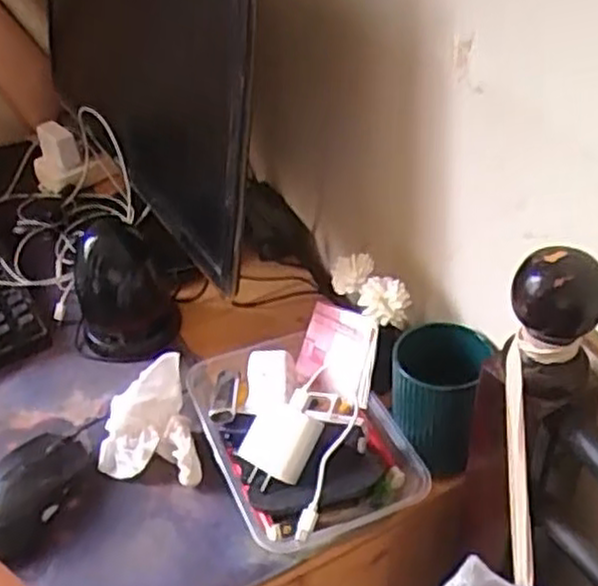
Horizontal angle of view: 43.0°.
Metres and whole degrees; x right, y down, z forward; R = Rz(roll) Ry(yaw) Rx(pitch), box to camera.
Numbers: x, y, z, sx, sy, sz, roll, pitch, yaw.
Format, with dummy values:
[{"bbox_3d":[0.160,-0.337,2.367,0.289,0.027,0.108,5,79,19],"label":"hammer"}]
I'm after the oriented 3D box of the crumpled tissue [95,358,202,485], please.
[{"bbox_3d":[-0.130,0.114,0.628,0.083,0.070,0.084,-11,41,-7],"label":"crumpled tissue"}]

